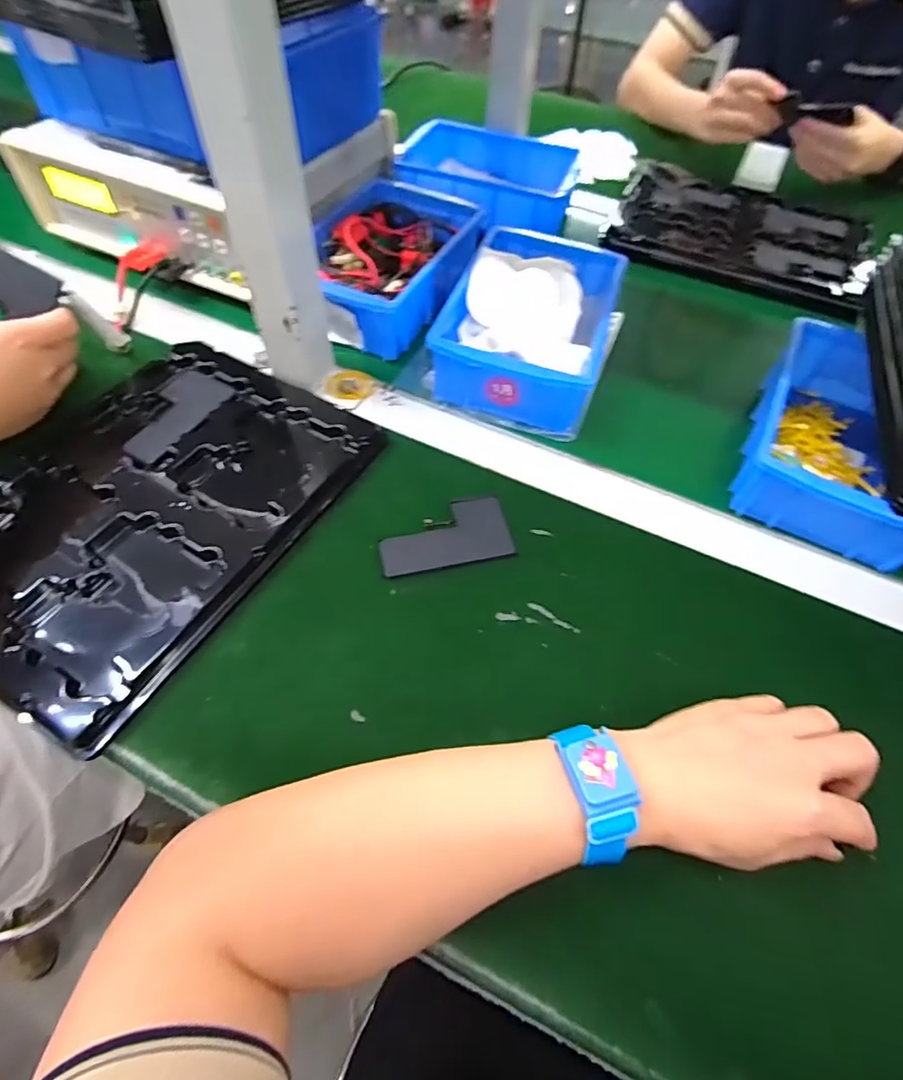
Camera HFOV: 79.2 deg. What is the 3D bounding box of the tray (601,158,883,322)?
[{"bbox_3d":[0.333,-0.357,0.639,0.292,0.024,0.228,28,60,16],"label":"tray"}]

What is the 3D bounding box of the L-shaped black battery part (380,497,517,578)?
[{"bbox_3d":[-0.005,-0.005,0.398,0.095,0.005,0.050,-11,58,-10],"label":"L-shaped black battery part"}]

